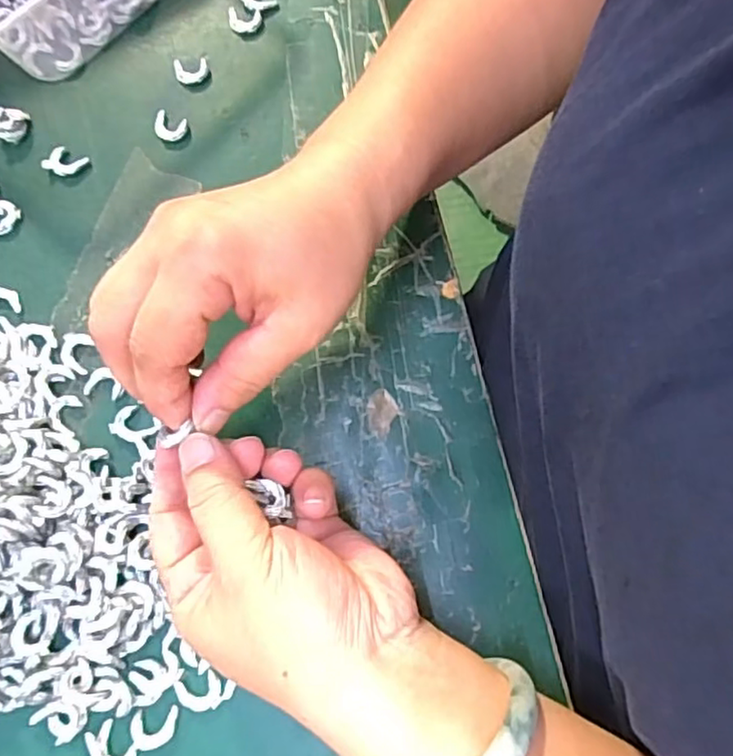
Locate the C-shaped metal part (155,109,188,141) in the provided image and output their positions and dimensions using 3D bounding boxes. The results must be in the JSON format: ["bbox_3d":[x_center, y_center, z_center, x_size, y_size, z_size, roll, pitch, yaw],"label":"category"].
[{"bbox_3d":[-0.103,-0.131,0.339,0.019,0.004,0.016,23,75,7],"label":"C-shaped metal part"}]

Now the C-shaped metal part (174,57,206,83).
[{"bbox_3d":[-0.094,-0.165,0.347,0.018,0.004,0.015,-6,74,-1],"label":"C-shaped metal part"}]

